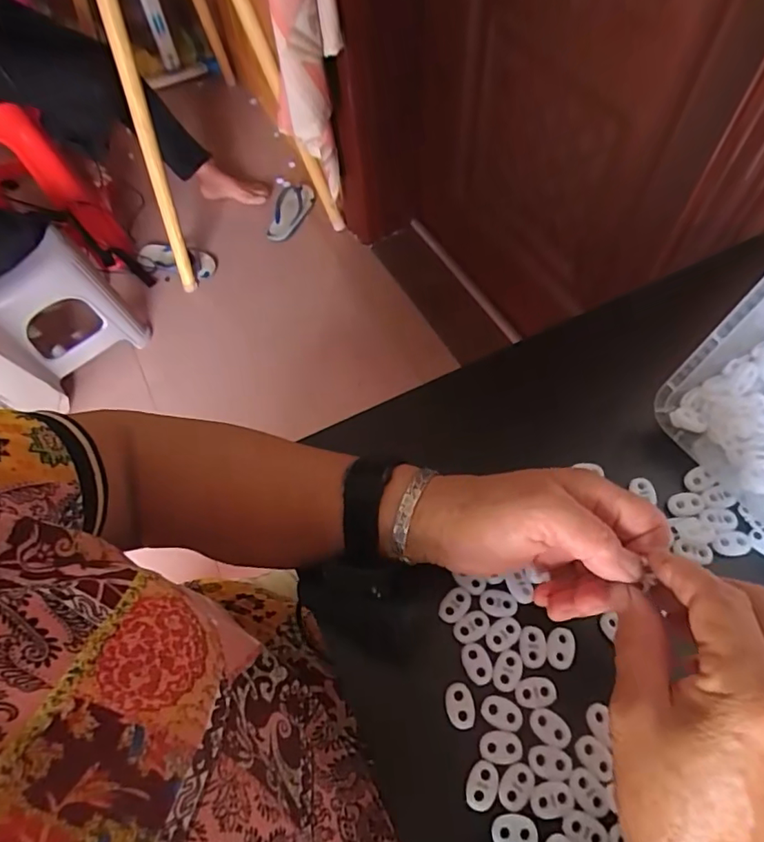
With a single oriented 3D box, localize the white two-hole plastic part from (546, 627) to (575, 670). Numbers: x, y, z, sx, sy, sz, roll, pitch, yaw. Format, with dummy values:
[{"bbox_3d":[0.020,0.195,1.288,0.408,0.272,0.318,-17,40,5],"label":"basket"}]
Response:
[{"bbox_3d":[0.106,0.133,0.314,0.016,0.004,0.023,17,64,12],"label":"white two-hole plastic part"}]

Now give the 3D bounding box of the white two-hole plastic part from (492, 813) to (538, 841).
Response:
[{"bbox_3d":[0.068,0.211,0.273,0.022,0.004,0.016,-6,61,1],"label":"white two-hole plastic part"}]

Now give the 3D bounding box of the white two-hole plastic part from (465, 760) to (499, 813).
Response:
[{"bbox_3d":[0.053,0.193,0.283,0.016,0.004,0.023,17,64,12],"label":"white two-hole plastic part"}]

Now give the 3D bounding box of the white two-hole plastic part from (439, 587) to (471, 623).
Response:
[{"bbox_3d":[0.045,0.113,0.328,0.015,0.004,0.022,34,69,19],"label":"white two-hole plastic part"}]

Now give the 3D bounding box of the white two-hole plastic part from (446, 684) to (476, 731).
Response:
[{"bbox_3d":[0.044,0.161,0.302,0.016,0.004,0.022,-7,61,0],"label":"white two-hole plastic part"}]

